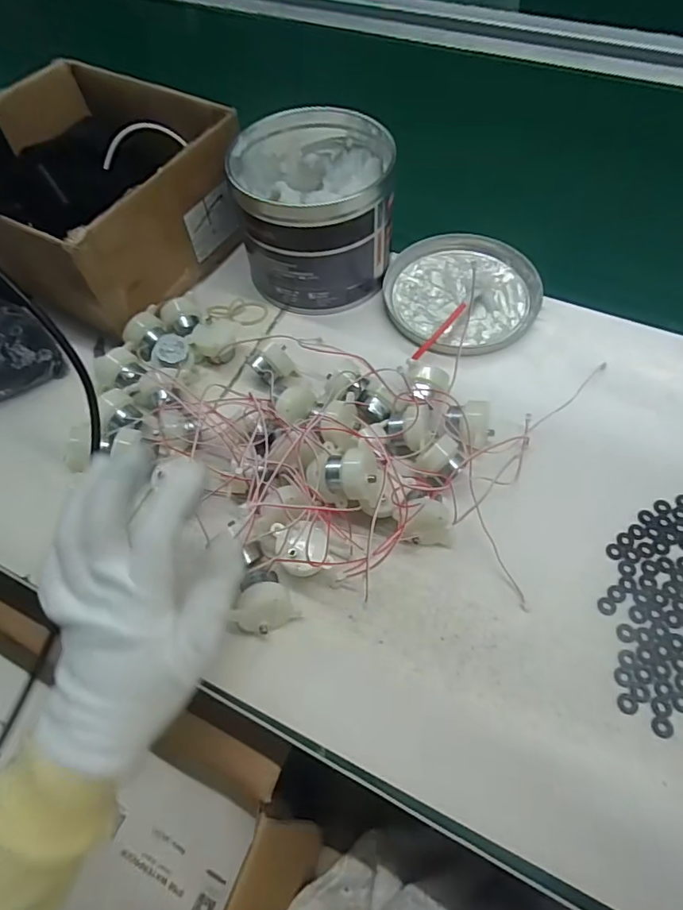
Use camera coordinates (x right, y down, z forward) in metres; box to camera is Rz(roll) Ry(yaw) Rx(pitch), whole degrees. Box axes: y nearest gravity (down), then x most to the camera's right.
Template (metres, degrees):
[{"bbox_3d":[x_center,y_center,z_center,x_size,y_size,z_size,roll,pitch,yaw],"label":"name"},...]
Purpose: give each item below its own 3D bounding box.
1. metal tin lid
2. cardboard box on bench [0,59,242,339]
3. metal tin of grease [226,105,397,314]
[{"bbox_3d":[0.105,-0.142,0.443,0.128,0.016,0.127,-2,59,3],"label":"metal tin lid"},{"bbox_3d":[-0.210,-0.230,0.462,0.213,0.113,0.187,31,66,20],"label":"cardboard box on bench"},{"bbox_3d":[-0.021,-0.208,0.432,0.124,0.112,0.134,-4,59,2],"label":"metal tin of grease"}]

